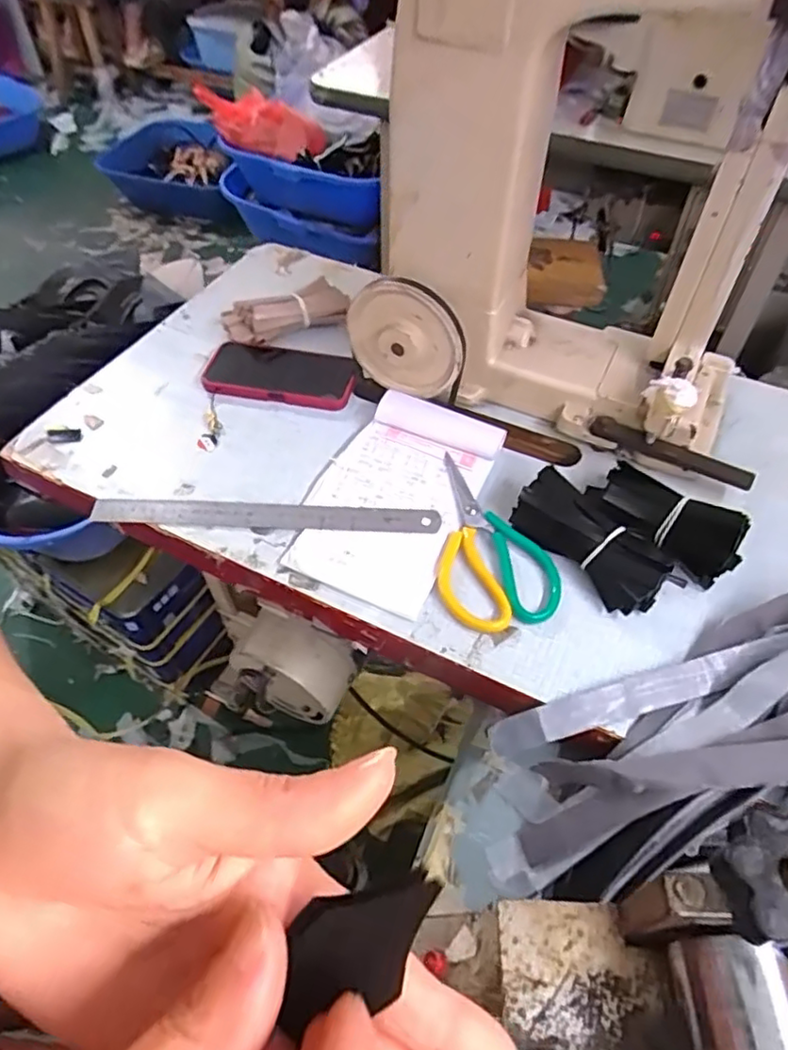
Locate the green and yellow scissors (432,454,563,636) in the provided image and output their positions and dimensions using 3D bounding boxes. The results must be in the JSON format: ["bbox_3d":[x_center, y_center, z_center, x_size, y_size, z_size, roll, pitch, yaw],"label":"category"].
[{"bbox_3d":[0.078,0.008,0.571,0.099,0.016,0.182,-10,53,-8],"label":"green and yellow scissors"}]

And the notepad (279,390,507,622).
[{"bbox_3d":[0.001,-0.032,0.604,0.140,0.013,0.228,21,55,15],"label":"notepad"}]

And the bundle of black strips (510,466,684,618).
[{"bbox_3d":[0.170,0.016,0.552,0.059,0.040,0.143,-36,61,-25],"label":"bundle of black strips"}]

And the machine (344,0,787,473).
[{"bbox_3d":[0.166,-0.265,0.551,0.379,0.380,0.178,14,53,10],"label":"machine"}]

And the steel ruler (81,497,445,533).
[{"bbox_3d":[-0.121,-0.009,0.594,0.322,0.009,0.029,4,59,3],"label":"steel ruler"}]

